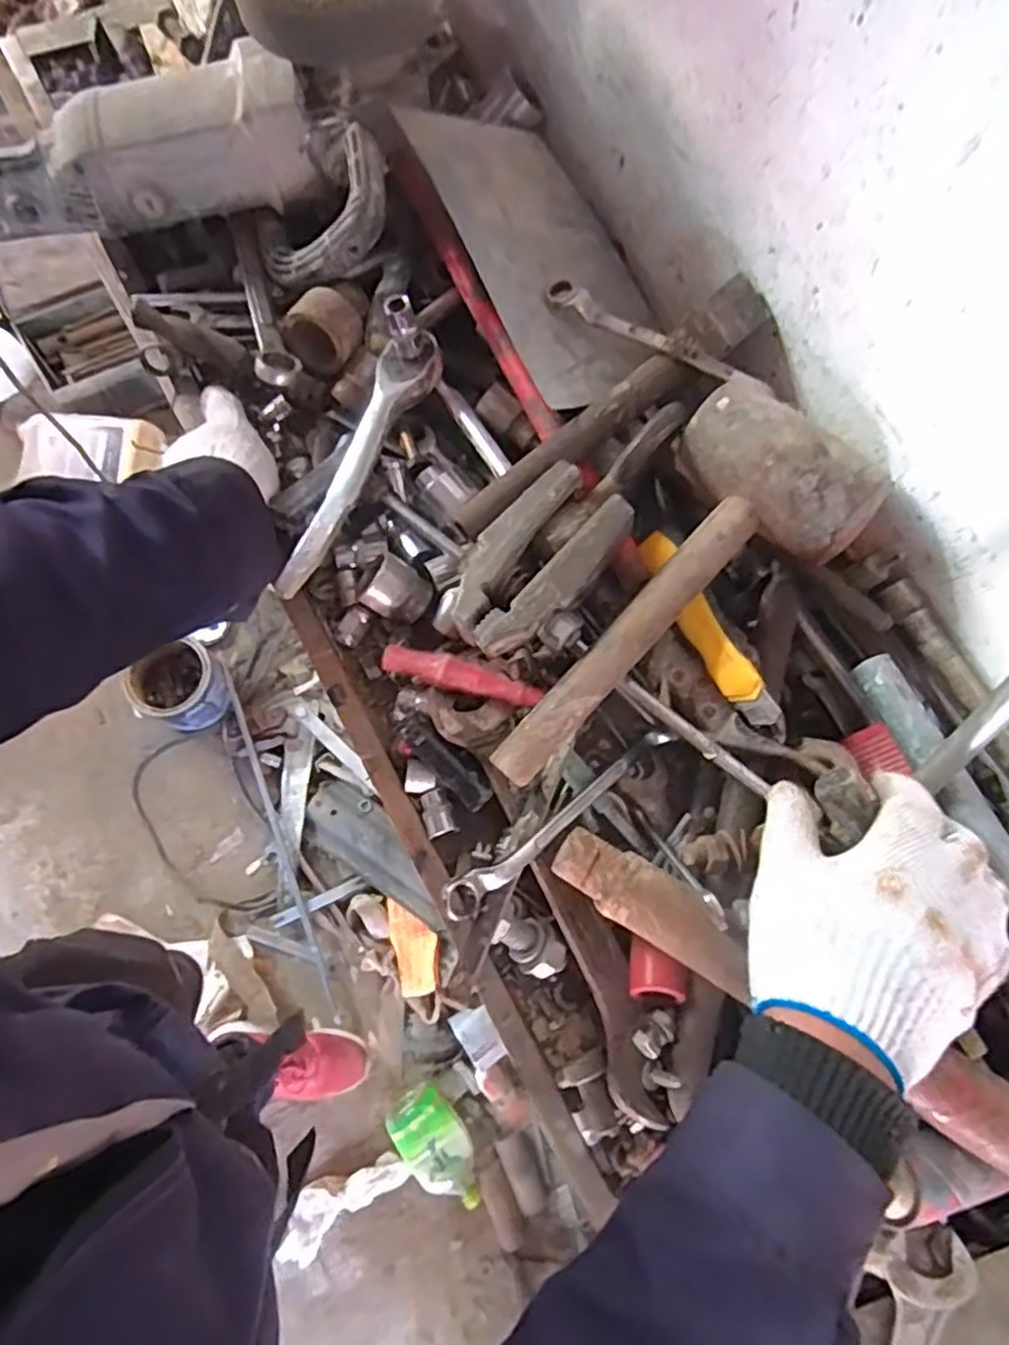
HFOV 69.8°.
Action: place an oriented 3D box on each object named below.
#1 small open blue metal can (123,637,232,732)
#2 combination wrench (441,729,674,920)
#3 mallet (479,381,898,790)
[{"bbox_3d":[-0.615,0.021,1.372,0.166,0.160,0.151,1,75,-5],"label":"small open blue metal can"},{"bbox_3d":[0.042,0.088,0.465,0.197,0.018,0.021,-34,79,-28],"label":"combination wrench"},{"bbox_3d":[0.105,-0.033,0.442,0.116,0.095,0.267,34,78,6],"label":"mallet"}]

